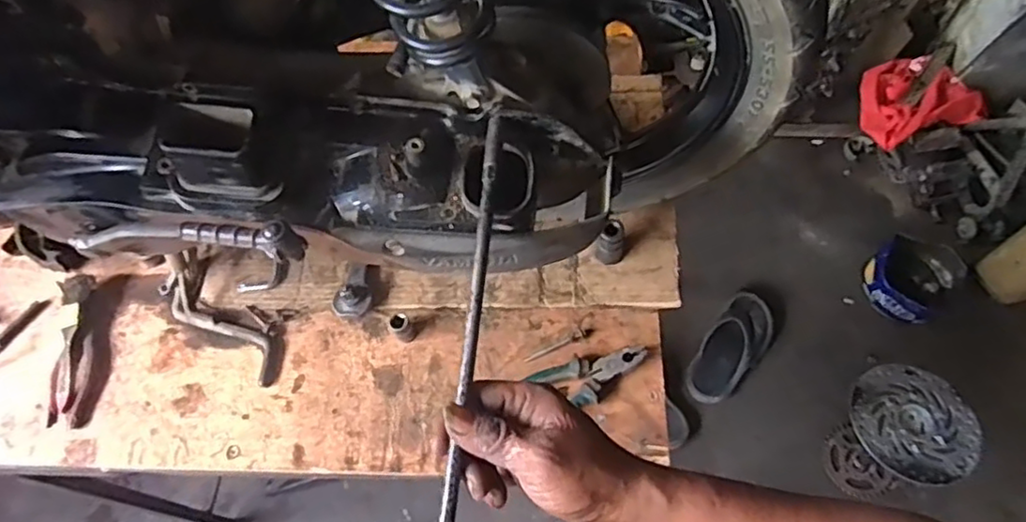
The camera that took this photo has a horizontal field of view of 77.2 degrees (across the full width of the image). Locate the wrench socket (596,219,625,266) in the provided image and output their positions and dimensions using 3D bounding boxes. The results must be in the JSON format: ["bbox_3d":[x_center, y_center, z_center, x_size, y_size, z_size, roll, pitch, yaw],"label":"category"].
[{"bbox_3d":[0.112,-0.021,0.728,0.029,0.062,0.024,13,65,9],"label":"wrench socket"}]

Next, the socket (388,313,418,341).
[{"bbox_3d":[-0.122,0.072,0.713,0.023,0.040,0.023,-1,63,2],"label":"socket"}]

